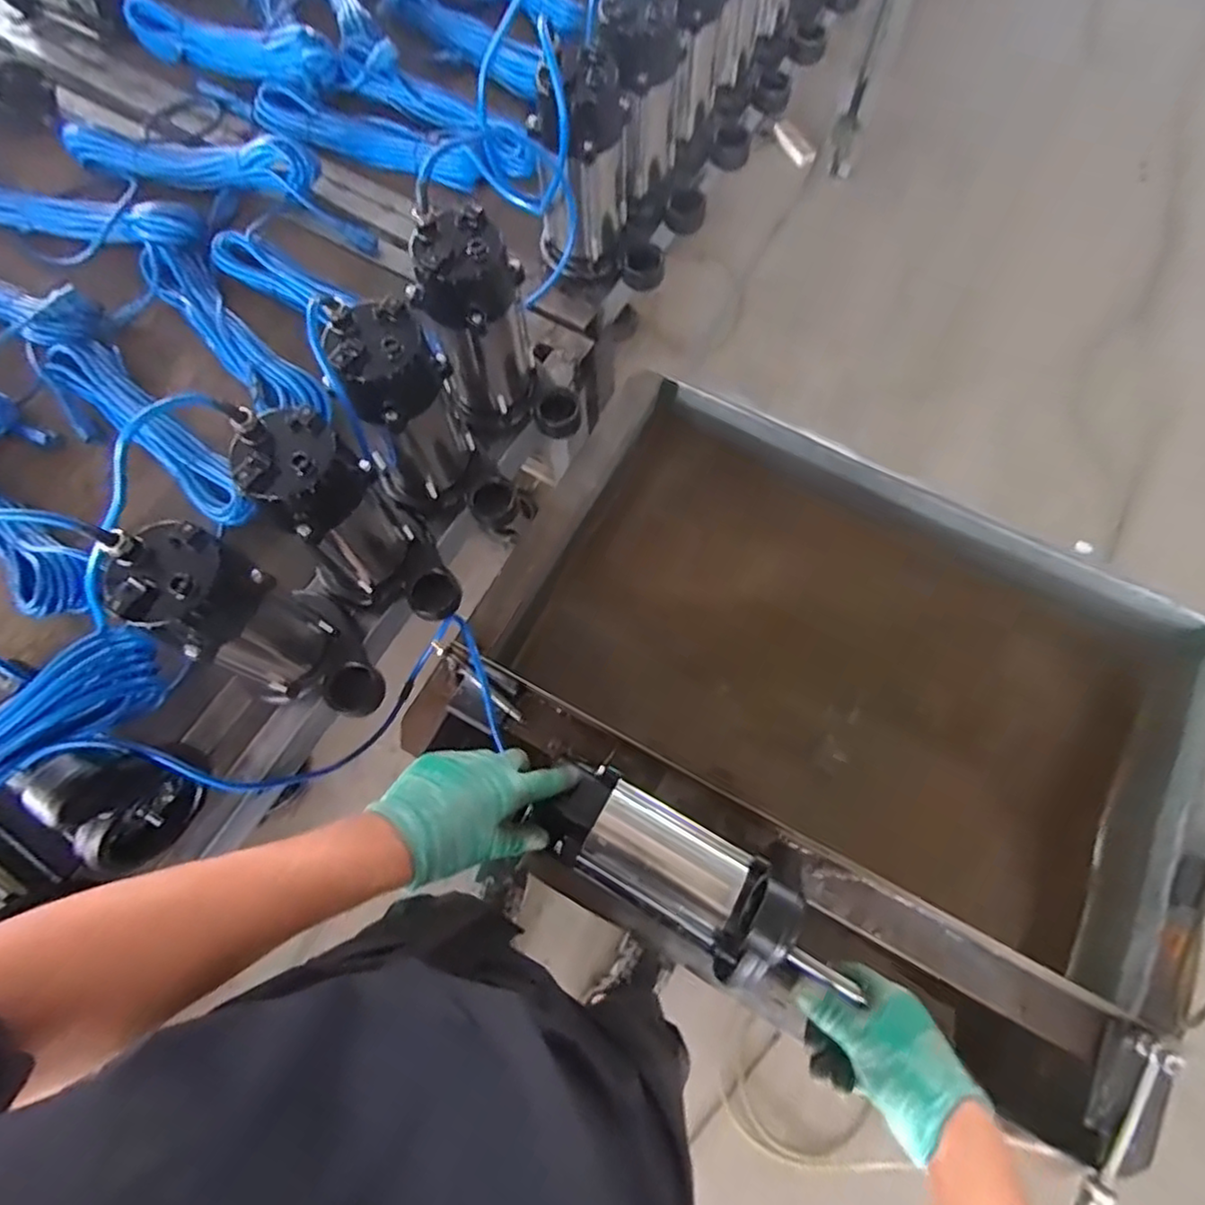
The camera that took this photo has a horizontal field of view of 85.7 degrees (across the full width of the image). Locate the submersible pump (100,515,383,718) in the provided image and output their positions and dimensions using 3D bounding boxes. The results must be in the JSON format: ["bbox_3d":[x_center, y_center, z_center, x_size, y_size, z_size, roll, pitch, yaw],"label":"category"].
[{"bbox_3d":[-0.300,0.024,0.589,0.146,0.234,0.109,24,73,9],"label":"submersible pump"}]

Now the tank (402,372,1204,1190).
[{"bbox_3d":[0.252,0.098,0.760,0.744,0.220,0.521,26,73,10],"label":"tank"}]

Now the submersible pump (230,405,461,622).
[{"bbox_3d":[-0.224,-0.068,0.618,0.144,0.229,0.113,30,74,11],"label":"submersible pump"}]

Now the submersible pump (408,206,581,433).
[{"bbox_3d":[-0.109,-0.277,0.699,0.137,0.241,0.104,-14,71,-4],"label":"submersible pump"}]

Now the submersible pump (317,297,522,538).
[{"bbox_3d":[-0.176,-0.166,0.648,0.113,0.229,0.134,-34,73,-10],"label":"submersible pump"}]

